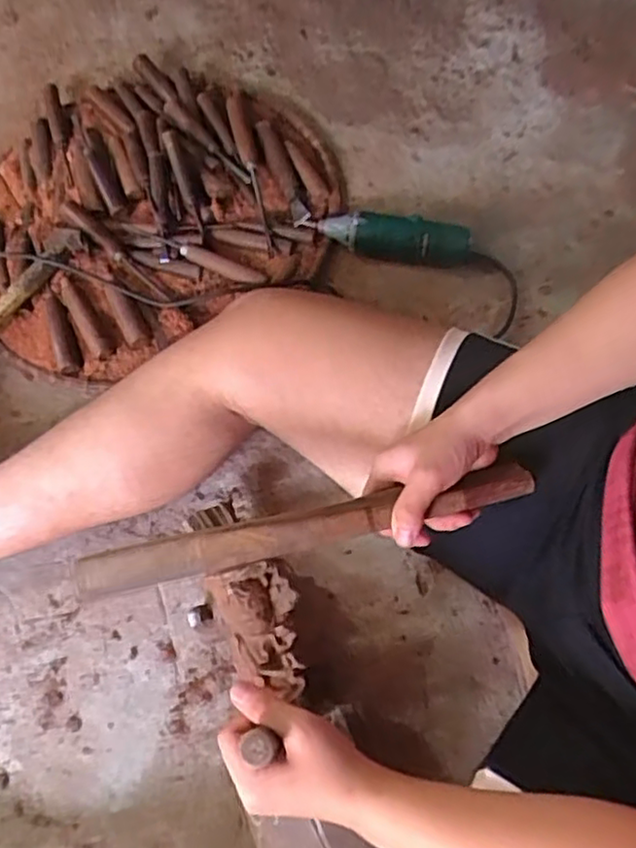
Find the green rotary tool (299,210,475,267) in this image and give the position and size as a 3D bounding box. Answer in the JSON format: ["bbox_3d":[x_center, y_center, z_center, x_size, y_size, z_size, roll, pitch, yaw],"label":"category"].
[{"bbox_3d":[0.082,-0.245,0.864,0.227,0.045,0.051,9,70,6],"label":"green rotary tool"}]

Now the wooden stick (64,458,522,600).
[{"bbox_3d":[-0.007,0.077,0.506,0.342,0.015,0.030,-12,70,-6],"label":"wooden stick"}]

